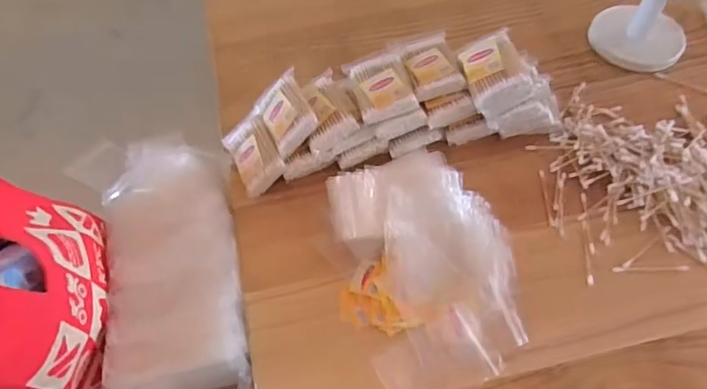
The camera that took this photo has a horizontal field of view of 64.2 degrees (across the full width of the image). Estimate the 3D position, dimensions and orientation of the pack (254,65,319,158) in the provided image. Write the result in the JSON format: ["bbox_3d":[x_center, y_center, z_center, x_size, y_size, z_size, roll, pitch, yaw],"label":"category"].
[{"bbox_3d":[-0.071,-0.087,0.597,0.055,0.017,0.081,-36,61,11],"label":"pack"}]

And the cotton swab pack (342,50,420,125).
[{"bbox_3d":[0.029,-0.119,0.594,0.060,0.018,0.091,-14,56,-8],"label":"cotton swab pack"}]

